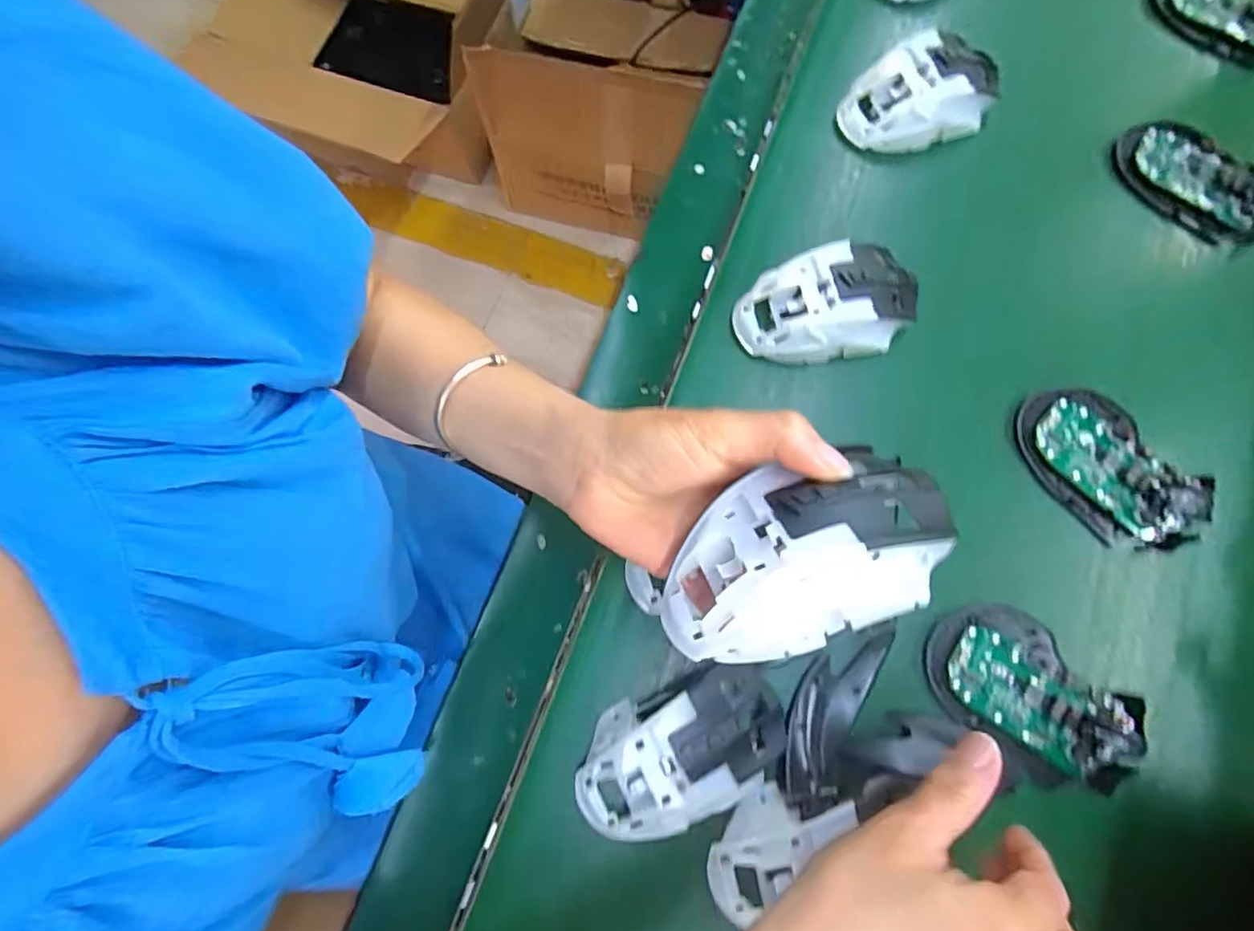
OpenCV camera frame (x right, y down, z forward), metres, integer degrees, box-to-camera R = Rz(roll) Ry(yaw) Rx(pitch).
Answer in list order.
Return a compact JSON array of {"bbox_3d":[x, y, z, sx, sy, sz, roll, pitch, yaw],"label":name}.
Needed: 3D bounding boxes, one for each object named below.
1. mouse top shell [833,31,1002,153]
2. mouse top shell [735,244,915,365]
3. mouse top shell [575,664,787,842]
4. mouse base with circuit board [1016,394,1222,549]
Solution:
[{"bbox_3d":[0.207,-0.258,0.412,0.113,0.042,0.062,-17,78,-4],"label":"mouse top shell"},{"bbox_3d":[0.126,-0.100,0.372,0.109,0.036,0.061,-11,78,-3],"label":"mouse top shell"},{"bbox_3d":[0.028,0.150,0.309,0.112,0.029,0.067,-18,78,-4],"label":"mouse top shell"},{"bbox_3d":[0.296,0.000,0.359,0.071,0.028,0.114,-37,80,-8],"label":"mouse base with circuit board"}]

